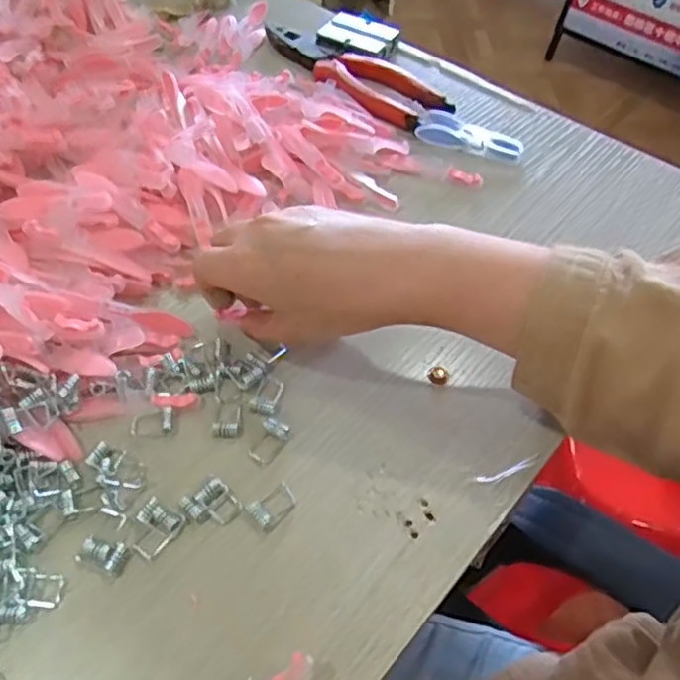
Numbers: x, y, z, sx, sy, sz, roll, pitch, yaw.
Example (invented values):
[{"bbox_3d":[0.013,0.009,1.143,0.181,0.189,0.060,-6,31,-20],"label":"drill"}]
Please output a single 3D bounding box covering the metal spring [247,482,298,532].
[{"bbox_3d":[-0.033,0.081,0.323,0.016,0.004,0.023,38,61,24],"label":"metal spring"}]

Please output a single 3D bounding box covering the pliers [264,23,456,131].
[{"bbox_3d":[0.004,-0.223,0.543,0.056,0.013,0.188,-38,63,-25],"label":"pliers"}]

